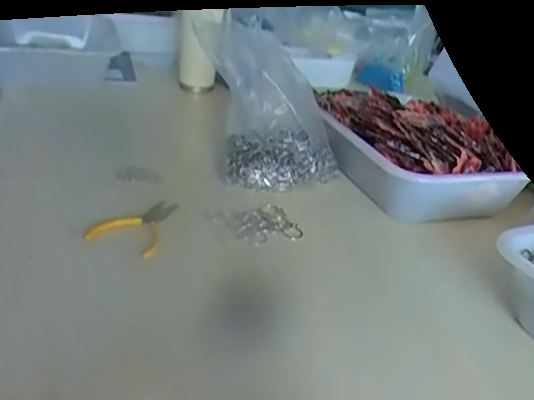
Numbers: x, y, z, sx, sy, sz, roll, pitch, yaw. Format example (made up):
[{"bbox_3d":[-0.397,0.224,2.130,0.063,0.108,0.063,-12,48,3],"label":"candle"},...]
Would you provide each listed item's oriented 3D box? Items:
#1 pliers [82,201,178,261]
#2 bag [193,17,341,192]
[{"bbox_3d":[-0.140,0.023,0.603,0.069,0.020,0.110,8,27,0],"label":"pliers"},{"bbox_3d":[-0.009,-0.131,0.784,0.151,0.149,0.233,-7,30,-28],"label":"bag"}]

